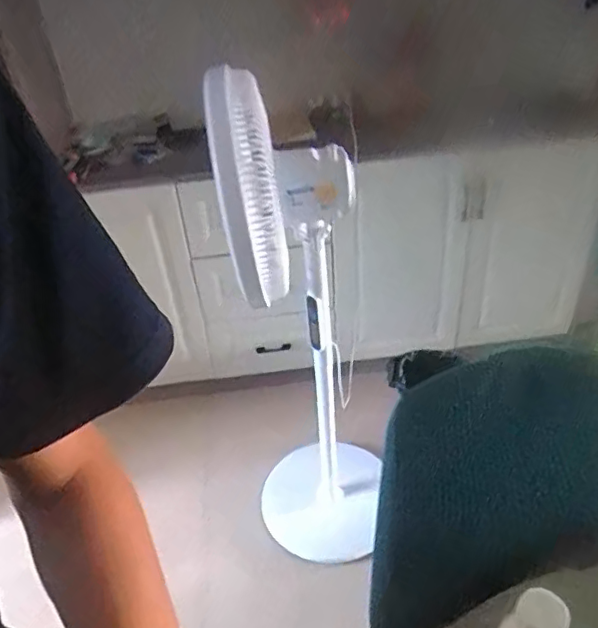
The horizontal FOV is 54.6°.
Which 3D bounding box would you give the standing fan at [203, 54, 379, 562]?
[{"bbox_3d":[0.032,0.106,1.192,0.281,1.159,0.358,-5,36,-1],"label":"standing fan"}]

